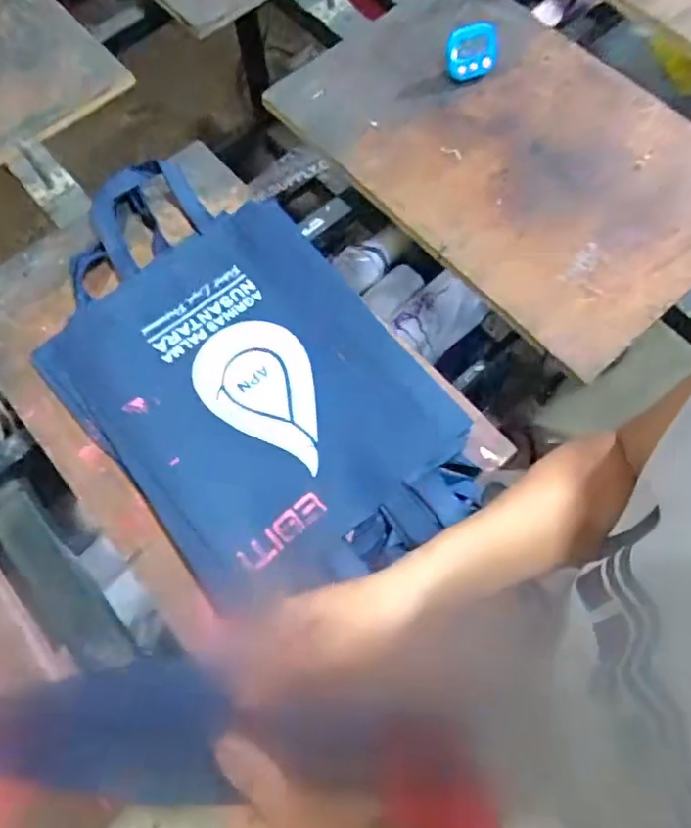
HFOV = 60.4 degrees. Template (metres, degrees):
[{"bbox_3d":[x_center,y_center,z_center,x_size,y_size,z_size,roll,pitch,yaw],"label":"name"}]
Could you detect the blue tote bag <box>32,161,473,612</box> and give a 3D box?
[{"bbox_3d":[-0.131,-0.057,0.671,0.332,0.045,0.485,-40,72,-13],"label":"blue tote bag"}]

